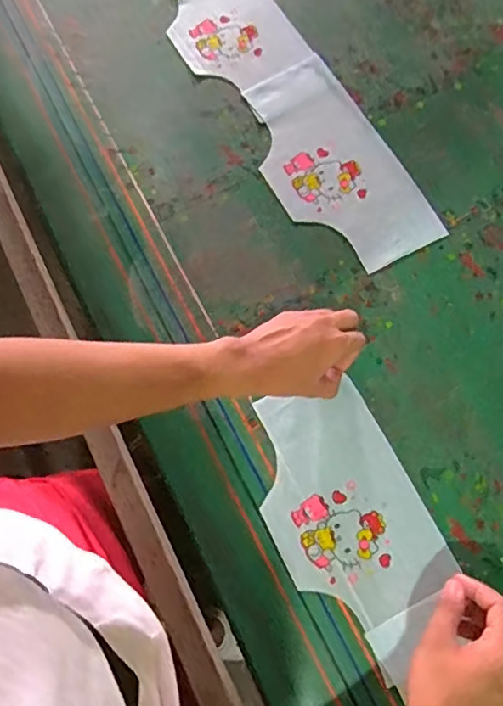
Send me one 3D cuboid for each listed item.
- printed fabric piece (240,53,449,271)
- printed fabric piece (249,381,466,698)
[{"bbox_3d":[0.098,-0.237,0.730,0.155,0.006,0.301,-28,73,-8],"label":"printed fabric piece"},{"bbox_3d":[0.101,0.172,0.603,0.153,0.009,0.280,-26,75,-5],"label":"printed fabric piece"}]

